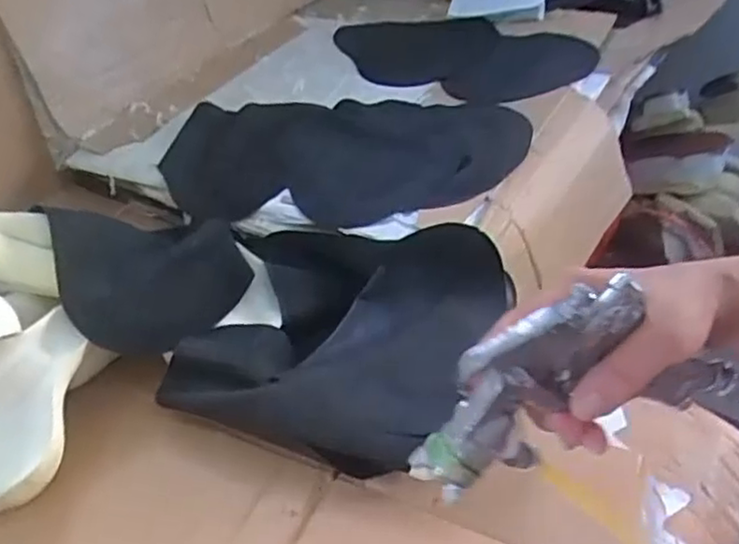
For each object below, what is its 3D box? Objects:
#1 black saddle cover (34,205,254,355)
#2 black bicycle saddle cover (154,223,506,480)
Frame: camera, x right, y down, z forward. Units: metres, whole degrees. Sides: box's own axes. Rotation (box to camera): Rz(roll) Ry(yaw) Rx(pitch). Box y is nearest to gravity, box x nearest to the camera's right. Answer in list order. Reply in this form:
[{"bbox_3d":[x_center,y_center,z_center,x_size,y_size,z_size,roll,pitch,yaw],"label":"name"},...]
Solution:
[{"bbox_3d":[-0.261,-0.006,0.835,0.207,0.124,0.168,-19,39,-18],"label":"black saddle cover"},{"bbox_3d":[-0.033,0.069,0.835,0.318,0.097,0.334,9,38,18],"label":"black bicycle saddle cover"}]

